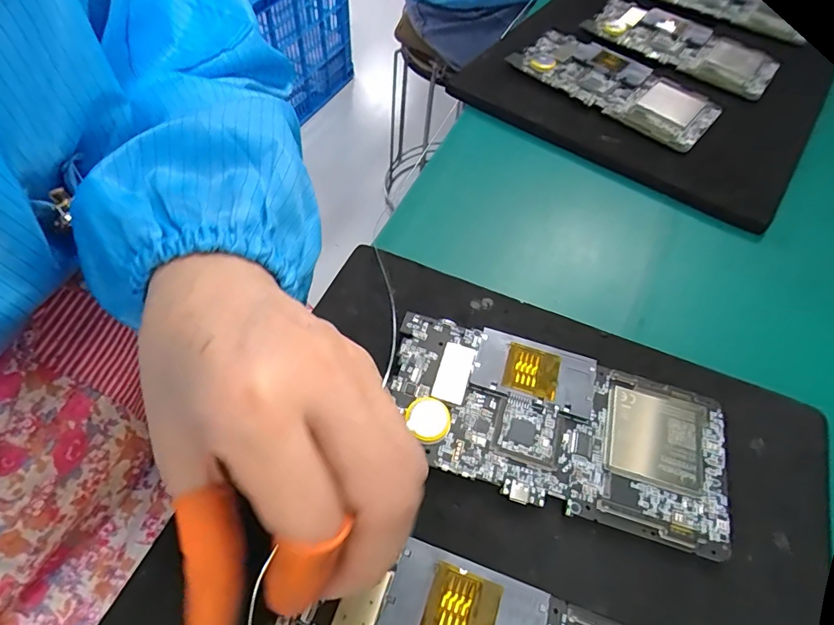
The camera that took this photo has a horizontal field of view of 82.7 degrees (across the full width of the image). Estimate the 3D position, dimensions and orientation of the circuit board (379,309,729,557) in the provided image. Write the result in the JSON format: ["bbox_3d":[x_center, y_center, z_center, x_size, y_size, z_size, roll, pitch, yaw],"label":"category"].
[{"bbox_3d":[0.060,0.049,0.213,0.151,0.013,0.070,15,57,11],"label":"circuit board"}]

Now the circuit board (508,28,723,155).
[{"bbox_3d":[0.148,-0.176,0.364,0.154,0.016,0.064,38,64,23],"label":"circuit board"}]

